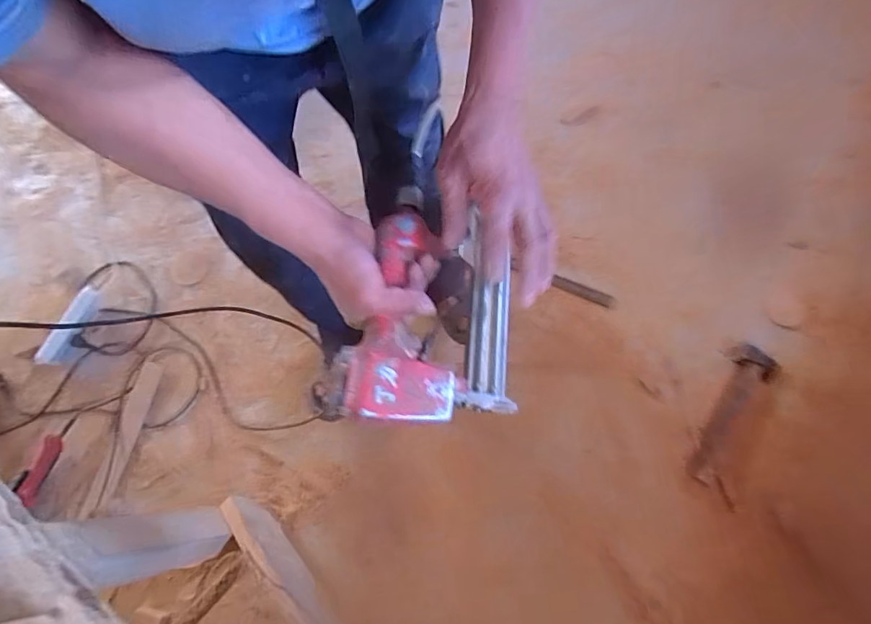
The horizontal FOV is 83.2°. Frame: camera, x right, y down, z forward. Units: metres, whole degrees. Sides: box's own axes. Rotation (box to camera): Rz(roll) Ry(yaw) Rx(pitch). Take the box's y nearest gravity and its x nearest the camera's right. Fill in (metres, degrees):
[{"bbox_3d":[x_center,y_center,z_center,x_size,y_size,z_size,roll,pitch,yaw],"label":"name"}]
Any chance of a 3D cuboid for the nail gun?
[{"bbox_3d":[-0.009,0.012,0.478,0.164,0.065,0.199,12,65,-24],"label":"nail gun"}]

